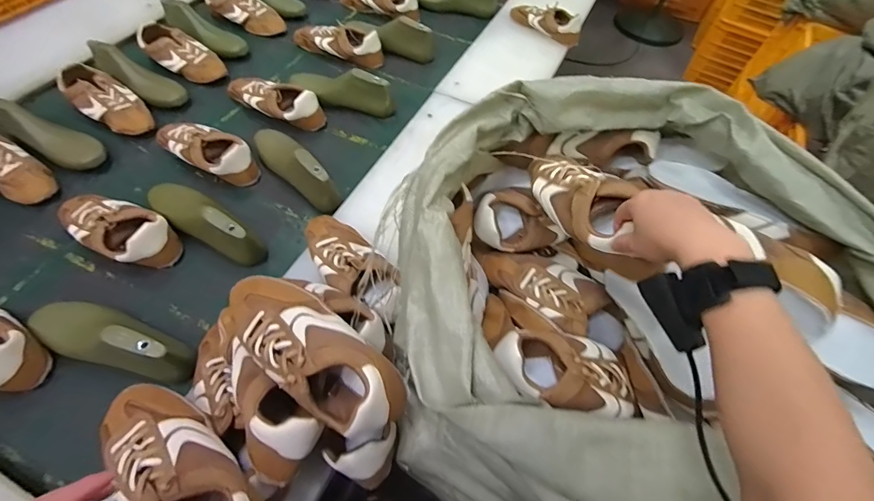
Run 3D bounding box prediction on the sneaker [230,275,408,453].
[{"bbox_3d":[-0.161,0.126,0.511,0.268,0.101,0.104,35,63,16],"label":"sneaker"}]

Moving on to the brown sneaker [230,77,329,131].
[{"bbox_3d":[-0.407,-0.375,1.000,0.265,0.075,0.083,25,61,11],"label":"brown sneaker"}]

